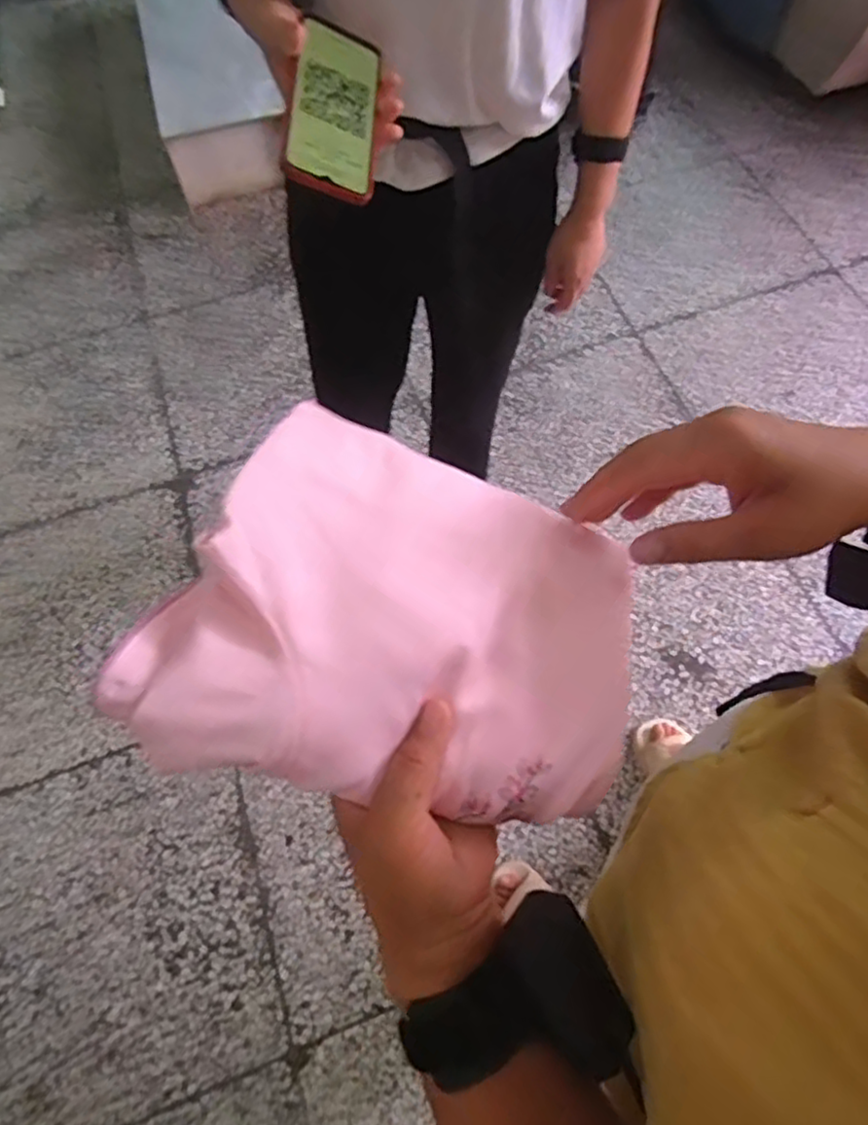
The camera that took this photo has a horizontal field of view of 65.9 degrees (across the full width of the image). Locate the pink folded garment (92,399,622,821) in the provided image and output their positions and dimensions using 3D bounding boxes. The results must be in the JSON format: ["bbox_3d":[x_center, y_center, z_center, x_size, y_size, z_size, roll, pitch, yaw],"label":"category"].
[{"bbox_3d":[-0.002,0.026,0.312,0.227,0.029,0.167,23,69,-22],"label":"pink folded garment"}]

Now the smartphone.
[{"bbox_3d":[-0.084,-0.383,0.560,0.074,0.012,0.159,8,76,-30],"label":"smartphone"}]

